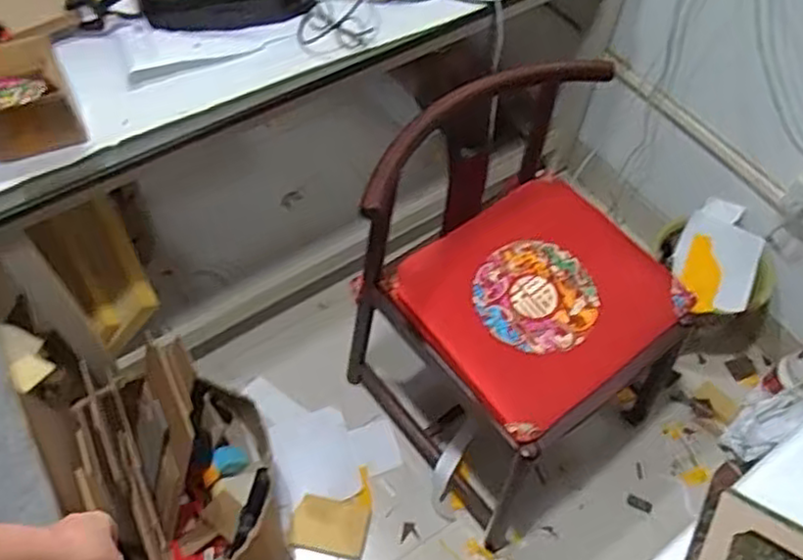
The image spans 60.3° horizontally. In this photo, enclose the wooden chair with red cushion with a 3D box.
[{"bbox_3d":[0.213,0.056,1.315,0.460,0.774,0.478,-31,58,-22],"label":"wooden chair with red cushion"}]

